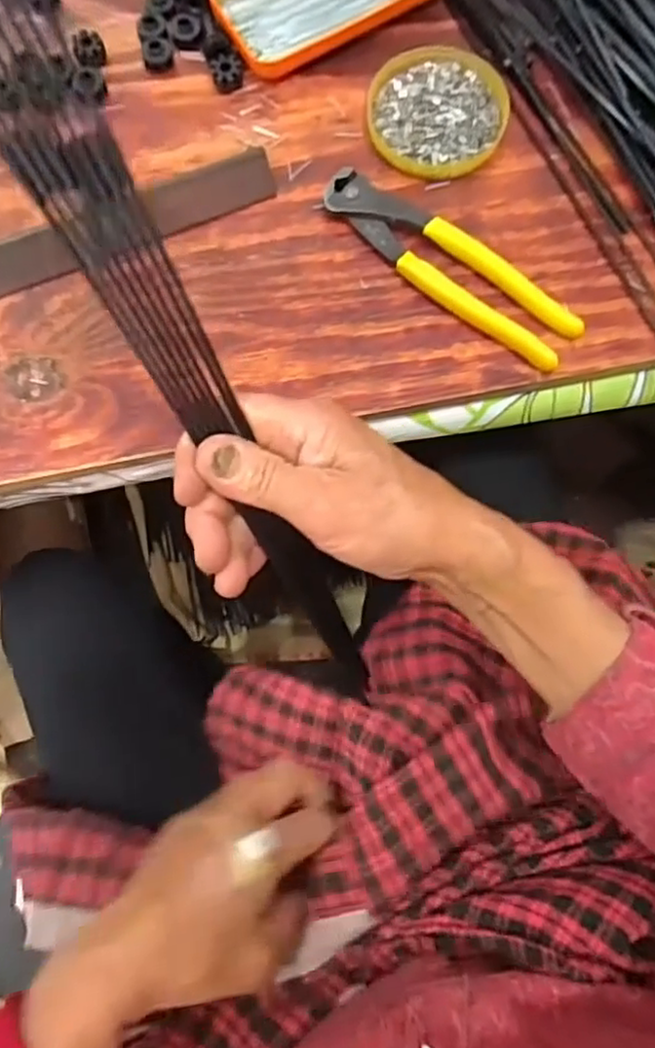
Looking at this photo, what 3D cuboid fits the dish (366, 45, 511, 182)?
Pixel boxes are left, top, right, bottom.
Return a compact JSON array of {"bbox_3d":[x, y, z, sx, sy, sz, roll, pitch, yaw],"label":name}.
[{"bbox_3d":[0.066,-0.251,0.406,0.081,0.008,0.092,-3,78,-1],"label":"dish"}]

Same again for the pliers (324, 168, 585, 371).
[{"bbox_3d":[0.067,-0.146,0.382,0.162,0.015,0.036,37,80,7],"label":"pliers"}]

